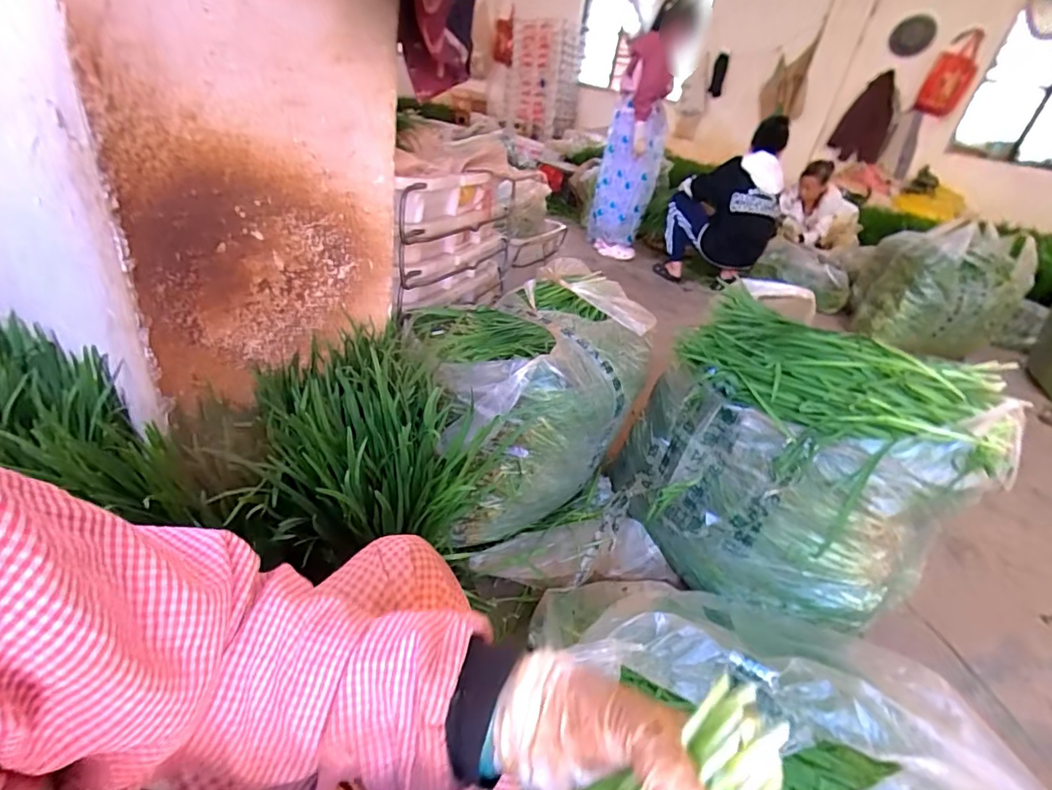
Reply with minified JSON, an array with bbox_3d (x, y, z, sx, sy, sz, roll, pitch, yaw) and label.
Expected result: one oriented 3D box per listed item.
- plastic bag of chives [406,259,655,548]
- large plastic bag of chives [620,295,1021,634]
[{"bbox_3d":[0.013,0.010,1.018,0.318,0.396,0.454,31,37,30],"label":"plastic bag of chives"},{"bbox_3d":[0.468,0.126,0.922,0.560,0.436,0.295,23,33,19],"label":"large plastic bag of chives"}]

